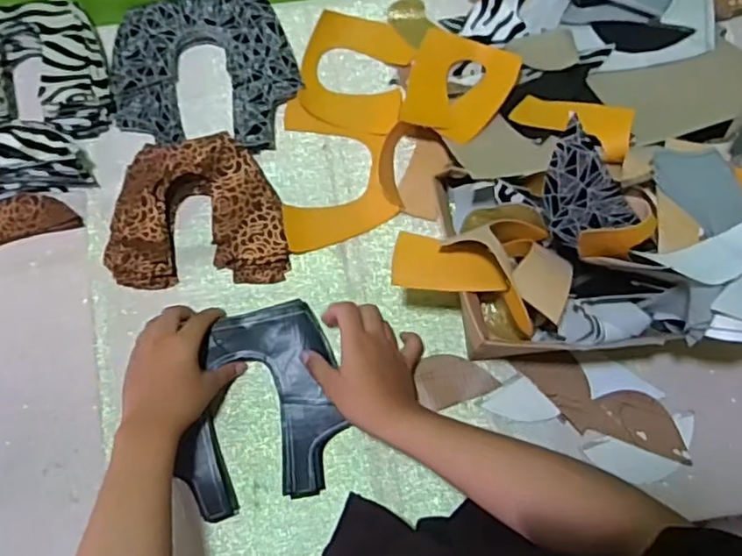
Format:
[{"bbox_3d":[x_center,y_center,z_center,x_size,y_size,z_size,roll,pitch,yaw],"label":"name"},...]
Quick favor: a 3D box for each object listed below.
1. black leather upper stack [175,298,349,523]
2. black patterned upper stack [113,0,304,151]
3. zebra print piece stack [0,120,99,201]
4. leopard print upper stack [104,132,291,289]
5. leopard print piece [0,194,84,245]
[{"bbox_3d":[-0.110,0.119,0.596,0.158,0.038,0.175,-13,76,-4],"label":"black leather upper stack"},{"bbox_3d":[-0.175,-0.223,0.676,0.191,0.033,0.175,3,76,0],"label":"black patterned upper stack"},{"bbox_3d":[-0.356,-0.119,0.633,0.133,0.063,0.059,-9,76,-3],"label":"zebra print piece stack"},{"bbox_3d":[-0.174,-0.065,0.632,0.173,0.048,0.138,-4,76,-1],"label":"leopard print upper stack"},{"bbox_3d":[-0.357,-0.062,0.649,0.107,0.008,0.047,-16,77,-4],"label":"leopard print piece"}]

